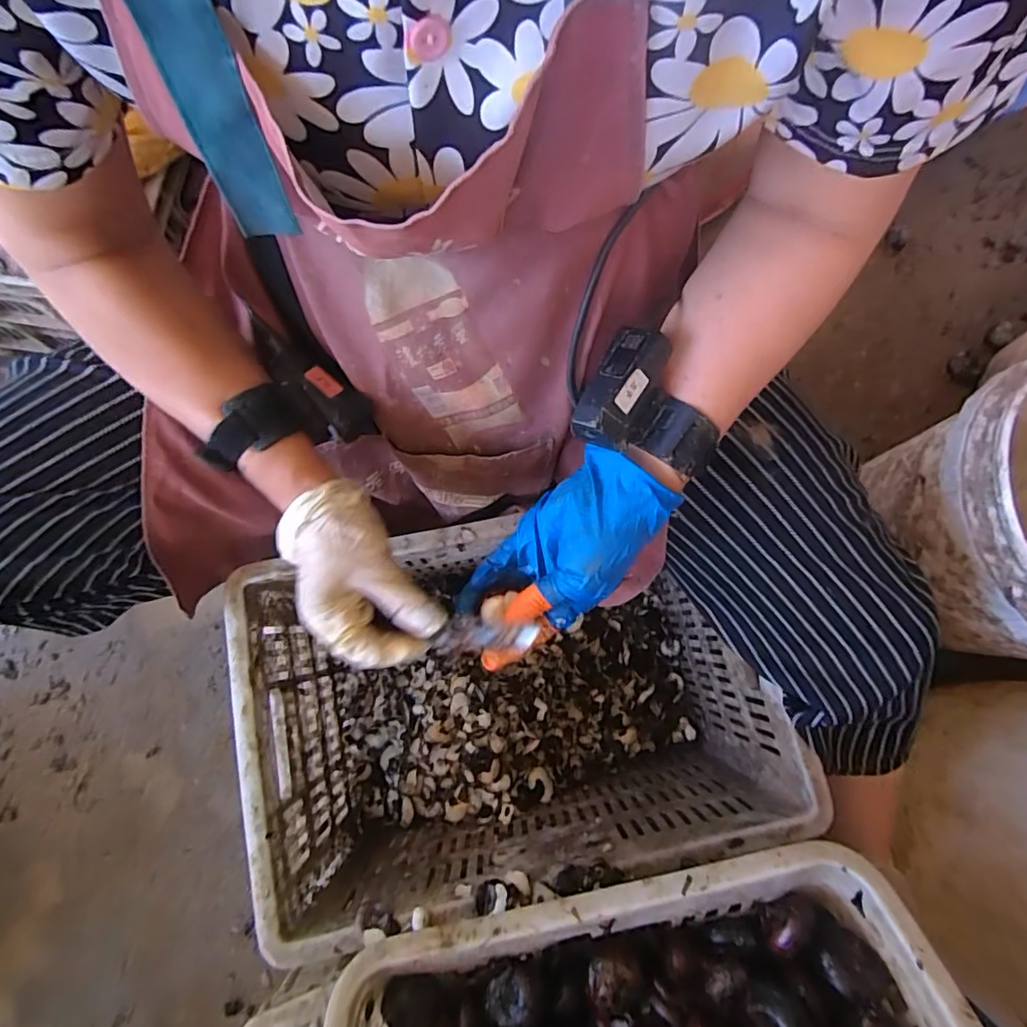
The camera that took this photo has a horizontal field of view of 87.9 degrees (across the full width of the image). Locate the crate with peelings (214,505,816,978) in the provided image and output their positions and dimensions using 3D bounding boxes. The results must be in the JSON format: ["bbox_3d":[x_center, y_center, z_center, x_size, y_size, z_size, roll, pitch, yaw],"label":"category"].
[{"bbox_3d":[-0.004,0.177,0.558,0.440,0.247,0.293,-12,79,-3],"label":"crate with peelings"}]

